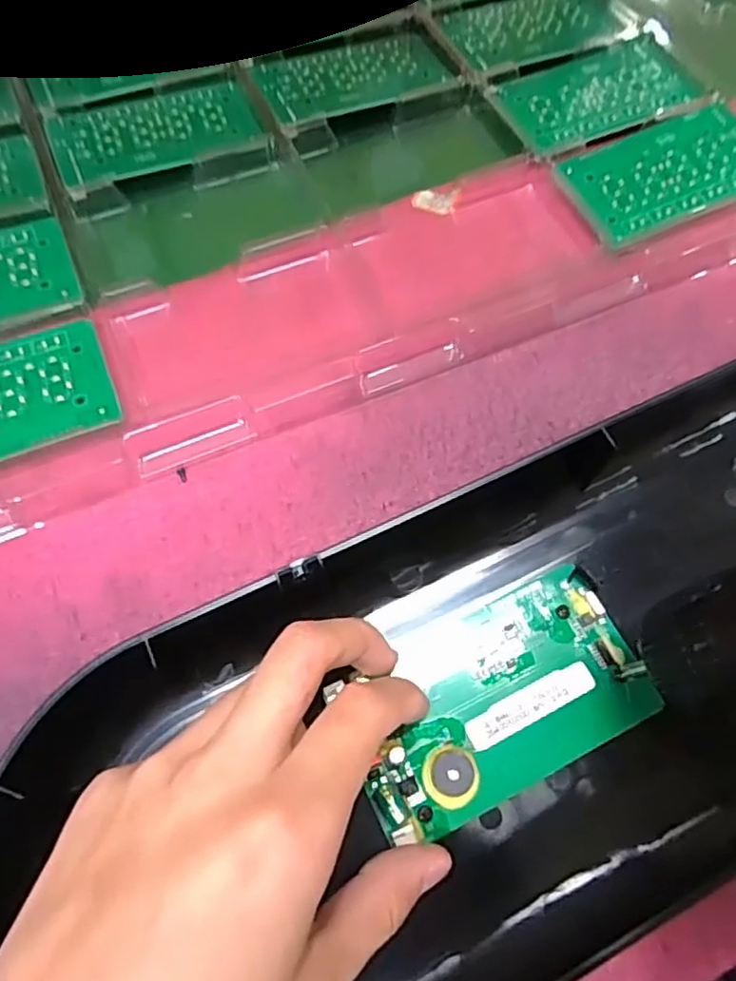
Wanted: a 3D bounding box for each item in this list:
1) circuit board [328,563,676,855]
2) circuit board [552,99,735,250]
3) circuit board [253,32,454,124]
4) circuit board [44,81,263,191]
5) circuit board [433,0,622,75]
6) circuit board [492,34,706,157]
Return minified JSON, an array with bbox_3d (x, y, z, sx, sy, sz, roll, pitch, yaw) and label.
[{"bbox_3d":[0.045,0.071,0.228,0.104,0.008,0.062,-23,70,-11],"label":"circuit board"},{"bbox_3d":[0.157,-0.167,0.338,0.106,0.004,0.061,-26,71,-9],"label":"circuit board"},{"bbox_3d":[-0.009,-0.240,0.372,0.105,0.005,0.059,-21,69,-11],"label":"circuit board"},{"bbox_3d":[-0.116,-0.197,0.351,0.105,0.004,0.060,-23,70,-11],"label":"circuit board"},{"bbox_3d":[0.103,-0.288,0.399,0.113,0.009,0.067,-25,70,-12],"label":"circuit board"},{"bbox_3d":[0.130,-0.226,0.367,0.117,0.008,0.063,-24,70,-12],"label":"circuit board"}]

